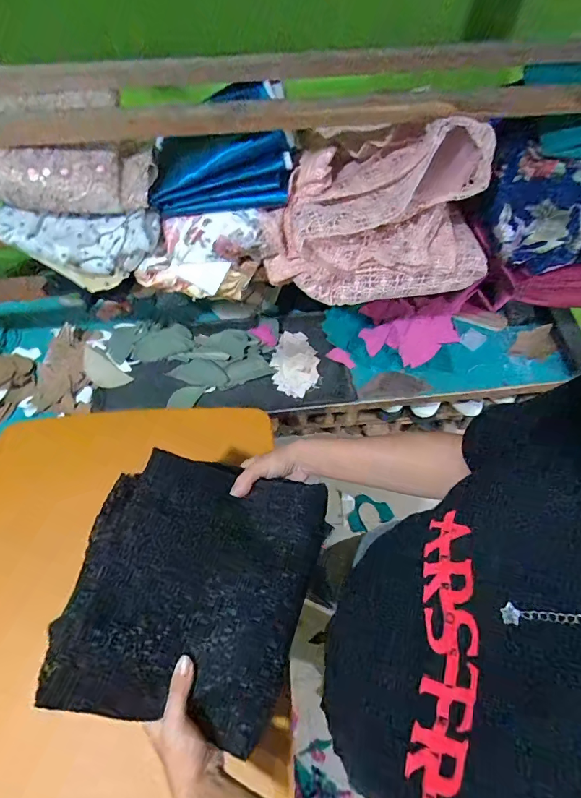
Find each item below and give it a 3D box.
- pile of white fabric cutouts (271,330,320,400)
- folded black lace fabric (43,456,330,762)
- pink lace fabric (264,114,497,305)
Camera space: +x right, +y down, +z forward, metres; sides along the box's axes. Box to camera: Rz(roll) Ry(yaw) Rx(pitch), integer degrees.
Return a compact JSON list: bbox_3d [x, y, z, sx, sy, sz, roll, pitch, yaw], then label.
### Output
[{"bbox_3d":[0.012,-0.077,0.881,0.099,0.010,0.161,11,59,8],"label":"pile of white fabric cutouts"},{"bbox_3d":[-0.096,0.187,0.428,0.224,0.019,0.251,18,63,-2],"label":"folded black lace fabric"},{"bbox_3d":[0.131,-0.273,0.600,0.322,0.207,0.153,4,58,3],"label":"pink lace fabric"}]

